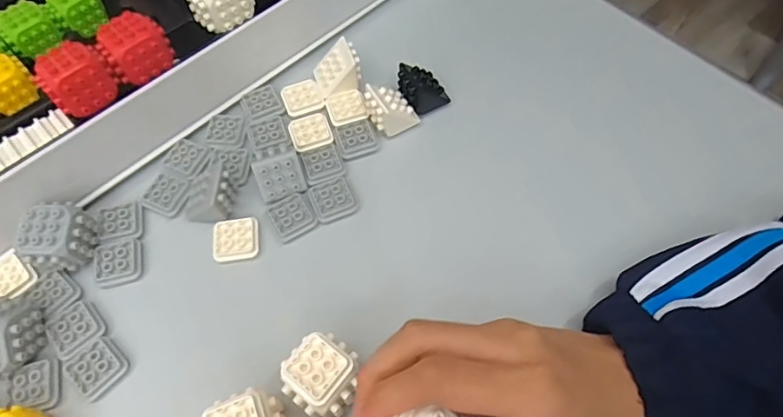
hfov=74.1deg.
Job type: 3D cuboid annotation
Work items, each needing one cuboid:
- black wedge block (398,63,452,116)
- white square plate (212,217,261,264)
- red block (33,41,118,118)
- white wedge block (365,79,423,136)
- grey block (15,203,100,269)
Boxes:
[{"bbox_3d":[0.022,-0.086,0.368,0.032,0.028,0.026,-30,64,-14],"label":"black wedge block"},{"bbox_3d":[-0.097,0.019,0.324,0.029,0.006,0.027,-8,61,-2],"label":"white square plate"},{"bbox_3d":[-0.184,-0.077,0.304,0.034,0.028,0.031,-26,63,-13],"label":"red block"},{"bbox_3d":[-0.001,-0.070,0.358,0.031,0.028,0.027,-27,64,-13],"label":"white wedge block"},{"bbox_3d":[-0.198,0.018,0.308,0.030,0.032,0.036,-8,61,-2],"label":"grey block"}]

